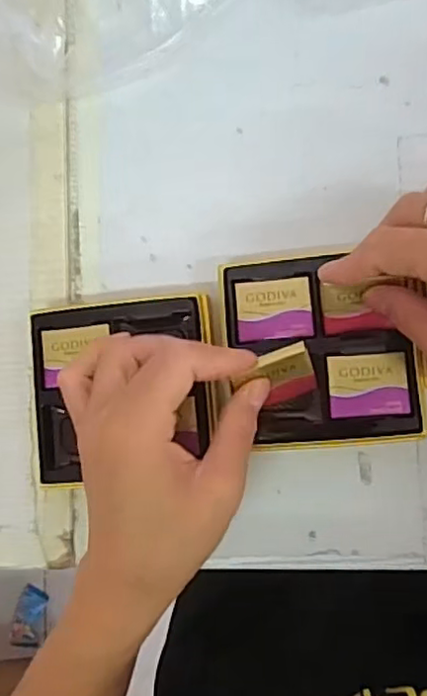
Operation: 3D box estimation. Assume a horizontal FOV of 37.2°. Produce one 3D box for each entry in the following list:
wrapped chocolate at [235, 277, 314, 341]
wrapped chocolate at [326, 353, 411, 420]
[{"bbox_3d":[0.031,-0.020,0.325,0.038,0.004,0.031,-5,82,8],"label":"wrapped chocolate"},{"bbox_3d":[0.077,0.018,0.313,0.038,0.004,0.031,-5,86,9],"label":"wrapped chocolate"}]

